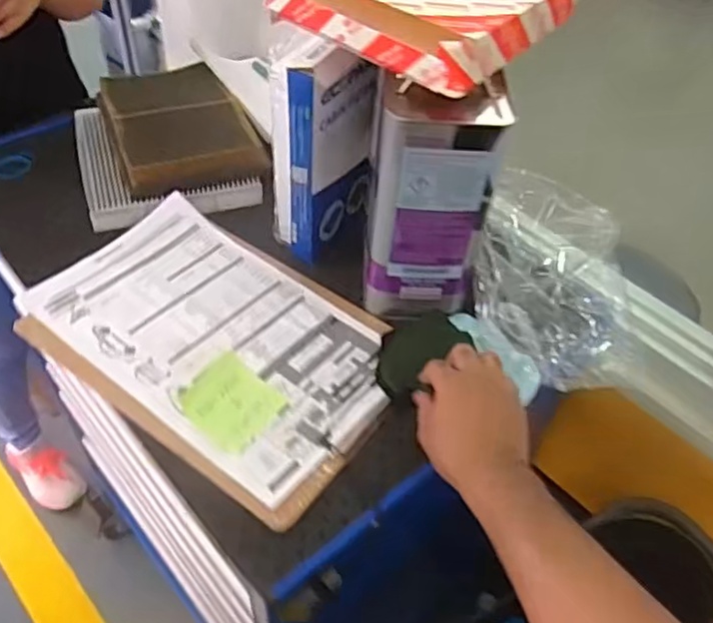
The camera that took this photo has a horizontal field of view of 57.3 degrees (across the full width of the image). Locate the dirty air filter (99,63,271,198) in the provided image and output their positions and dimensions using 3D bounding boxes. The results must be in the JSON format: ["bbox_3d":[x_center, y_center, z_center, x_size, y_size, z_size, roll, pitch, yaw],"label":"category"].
[{"bbox_3d":[-0.219,-0.230,0.806,0.159,0.036,0.218,-16,53,-18],"label":"dirty air filter"}]

